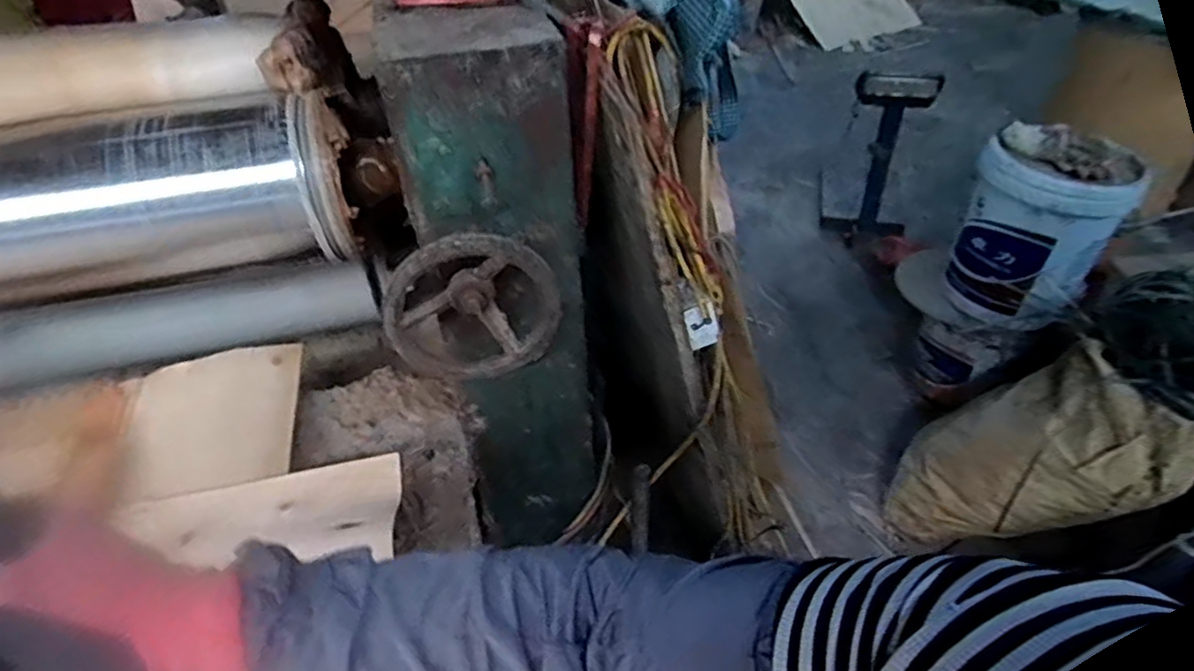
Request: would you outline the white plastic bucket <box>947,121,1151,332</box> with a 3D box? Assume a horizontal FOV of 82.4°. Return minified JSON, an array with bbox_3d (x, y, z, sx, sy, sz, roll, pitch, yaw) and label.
[{"bbox_3d":[1.020,-0.254,1.575,0.293,0.401,0.318,27,49,30],"label":"white plastic bucket"}]

